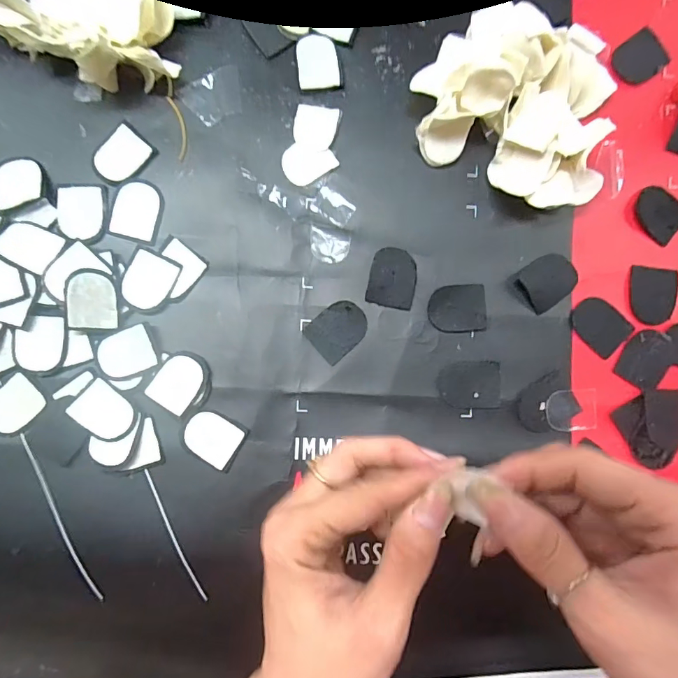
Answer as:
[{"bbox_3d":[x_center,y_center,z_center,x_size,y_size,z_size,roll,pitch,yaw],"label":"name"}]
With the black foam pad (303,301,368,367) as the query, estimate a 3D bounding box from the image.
[{"bbox_3d":[0.000,-0.006,0.253,0.033,0.004,0.027,-39,89,-4],"label":"black foam pad"}]

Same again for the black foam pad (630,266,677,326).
[{"bbox_3d":[0.188,-0.026,0.262,0.026,0.004,0.034,9,87,-2],"label":"black foam pad"}]

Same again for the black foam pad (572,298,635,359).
[{"bbox_3d":[0.154,-0.008,0.260,0.026,0.004,0.033,-45,90,-4],"label":"black foam pad"}]

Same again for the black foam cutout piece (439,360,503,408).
[{"bbox_3d":[0.076,0.026,0.255,0.035,0.004,0.027,-1,87,-3],"label":"black foam cutout piece"}]

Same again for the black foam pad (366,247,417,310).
[{"bbox_3d":[0.032,-0.036,0.256,0.027,0.004,0.034,11,86,-2],"label":"black foam pad"}]

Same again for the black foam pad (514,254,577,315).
[{"bbox_3d":[0.124,-0.035,0.260,0.034,0.004,0.027,-36,89,-4],"label":"black foam pad"}]

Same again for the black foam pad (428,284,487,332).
[{"bbox_3d":[0.069,-0.018,0.257,0.033,0.004,0.027,-4,87,-3],"label":"black foam pad"}]

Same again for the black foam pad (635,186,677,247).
[{"bbox_3d":[0.193,-0.076,0.266,0.032,0.004,0.026,43,86,0],"label":"black foam pad"}]

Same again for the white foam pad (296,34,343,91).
[{"bbox_3d":[-0.012,-0.163,0.260,0.024,0.004,0.030,-6,87,-3],"label":"white foam pad"}]

